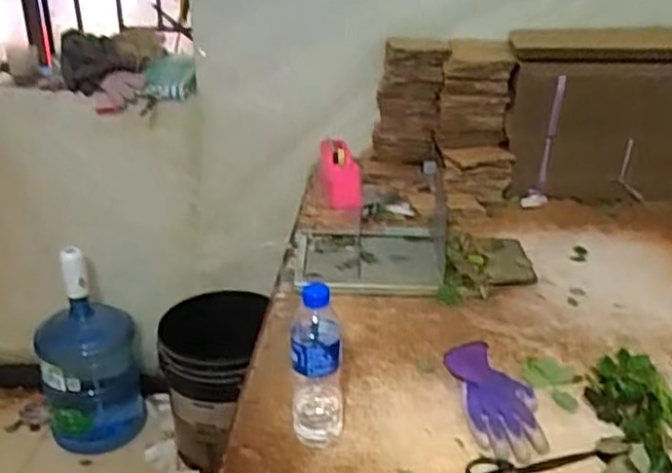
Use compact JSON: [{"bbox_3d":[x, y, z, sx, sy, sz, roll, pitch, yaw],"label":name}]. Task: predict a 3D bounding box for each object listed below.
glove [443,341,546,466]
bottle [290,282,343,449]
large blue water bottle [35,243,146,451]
[{"bbox_3d":[0.213,0.213,0.932,0.098,0.035,0.193,-2,26,-5],"label":"glove"},{"bbox_3d":[-0.023,0.151,0.852,0.062,0.219,0.067,-1,26,-3],"label":"bottle"},{"bbox_3d":[-0.647,0.320,1.861,0.250,0.525,0.240,-11,28,-21],"label":"large blue water bottle"}]

